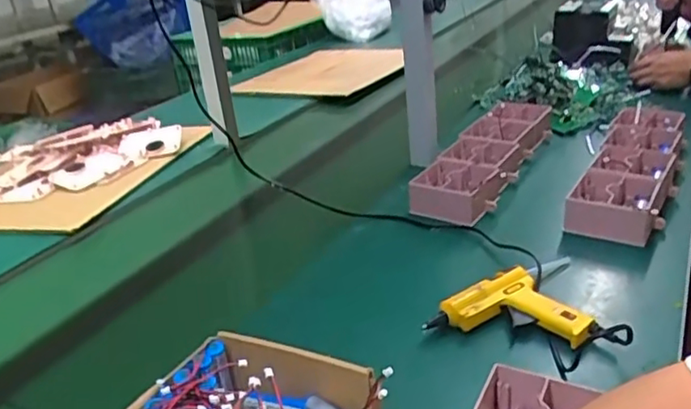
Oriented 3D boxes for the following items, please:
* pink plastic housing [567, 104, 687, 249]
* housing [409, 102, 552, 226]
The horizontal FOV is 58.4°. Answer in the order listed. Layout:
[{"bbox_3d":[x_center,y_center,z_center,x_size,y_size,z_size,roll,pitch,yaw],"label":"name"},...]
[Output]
[{"bbox_3d":[0.441,-0.057,0.936,0.111,0.063,0.415,9,29,31],"label":"pink plastic housing"},{"bbox_3d":[0.237,-0.093,1.018,0.115,0.068,0.418,8,29,30],"label":"housing"}]

